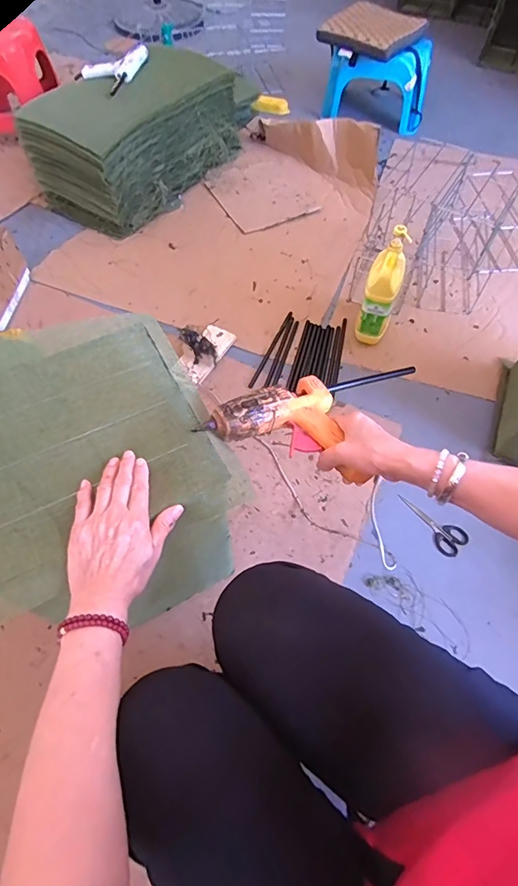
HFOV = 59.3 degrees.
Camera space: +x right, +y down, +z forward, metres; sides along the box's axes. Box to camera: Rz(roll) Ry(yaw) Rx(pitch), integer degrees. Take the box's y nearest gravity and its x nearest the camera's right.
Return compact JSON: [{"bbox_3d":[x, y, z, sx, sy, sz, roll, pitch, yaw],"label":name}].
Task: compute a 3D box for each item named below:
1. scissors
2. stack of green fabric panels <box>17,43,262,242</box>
[{"bbox_3d":[0.343,0.157,0.910,0.063,0.007,0.149,-38,67,-18],"label":"scissors"},{"bbox_3d":[-0.343,-0.922,1.375,0.621,0.257,0.324,-40,68,-19],"label":"stack of green fabric panels"}]

